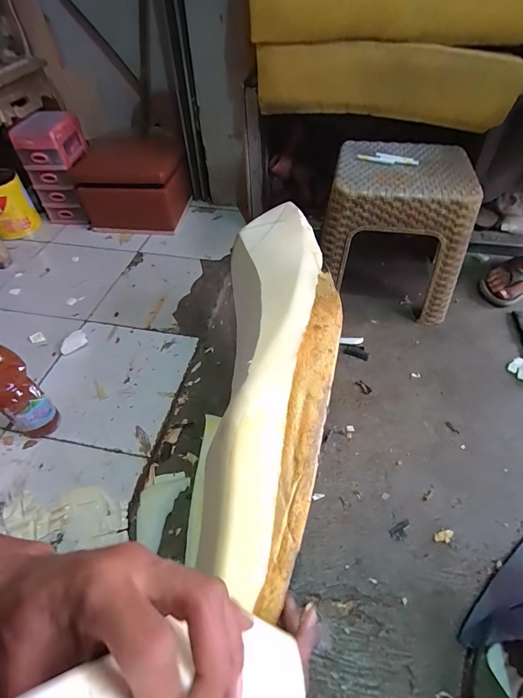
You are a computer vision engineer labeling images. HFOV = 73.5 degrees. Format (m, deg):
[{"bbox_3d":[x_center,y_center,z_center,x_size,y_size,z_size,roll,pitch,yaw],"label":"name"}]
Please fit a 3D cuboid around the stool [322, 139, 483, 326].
[{"bbox_3d":[0.313,-0.286,0.842,0.295,0.295,0.294,10,51,11],"label":"stool"}]

